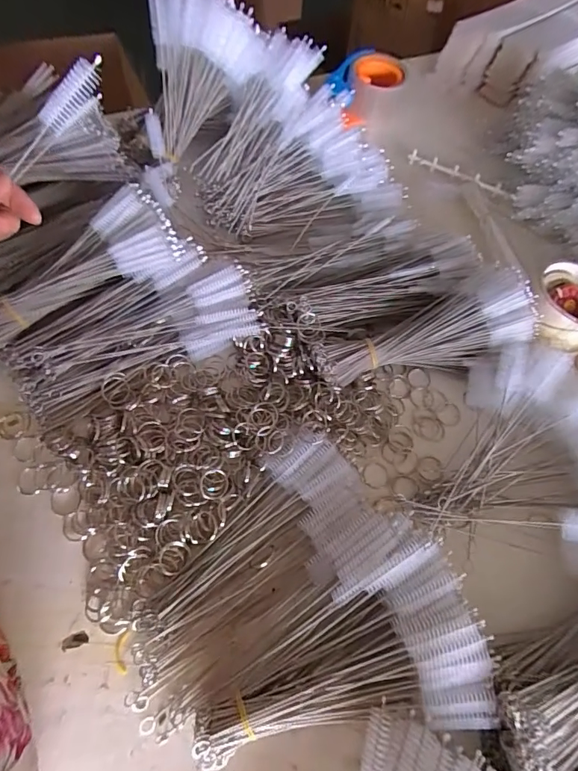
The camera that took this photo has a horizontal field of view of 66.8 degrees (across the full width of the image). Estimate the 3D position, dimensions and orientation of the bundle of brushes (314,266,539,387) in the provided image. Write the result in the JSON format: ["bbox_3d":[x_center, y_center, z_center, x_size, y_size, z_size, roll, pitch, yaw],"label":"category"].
[{"bbox_3d":[0.127,-0.048,0.413,0.196,0.051,0.080,-21,66,-9],"label":"bundle of brushes"}]

